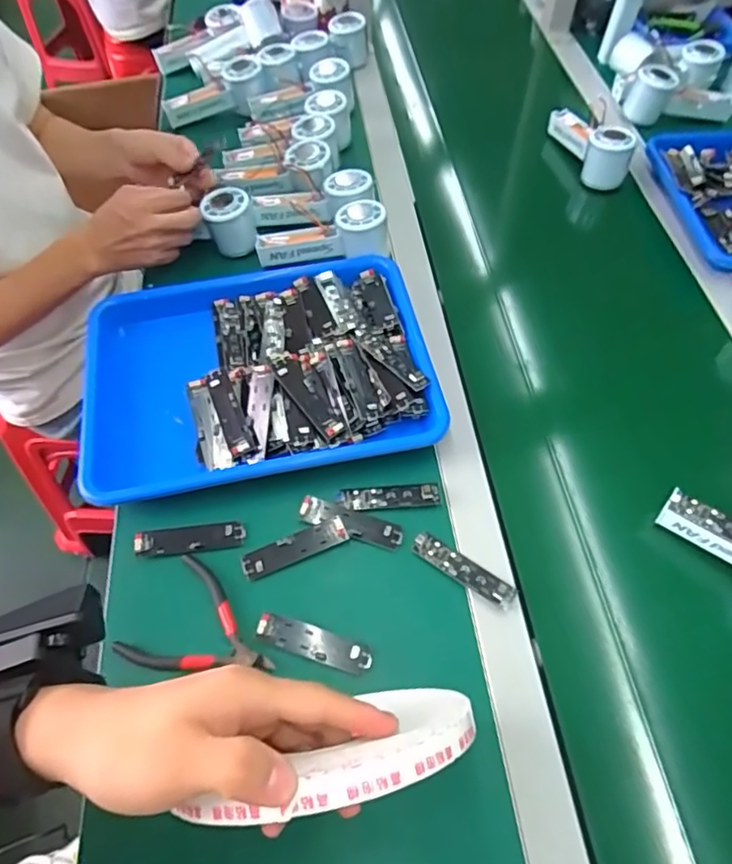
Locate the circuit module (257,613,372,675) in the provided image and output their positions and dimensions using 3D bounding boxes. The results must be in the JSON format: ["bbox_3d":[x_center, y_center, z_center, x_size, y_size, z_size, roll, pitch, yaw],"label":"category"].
[{"bbox_3d":[-0.041,0.168,0.460,0.091,0.007,0.025,16,70,4],"label":"circuit module"}]

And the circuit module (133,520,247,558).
[{"bbox_3d":[-0.152,0.092,0.503,0.091,0.011,0.025,-9,56,-3],"label":"circuit module"}]

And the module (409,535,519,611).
[{"bbox_3d":[0.083,0.116,0.490,0.092,0.008,0.023,29,62,21],"label":"module"}]

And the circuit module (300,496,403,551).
[{"bbox_3d":[-0.013,0.079,0.511,0.091,0.008,0.023,15,58,13],"label":"circuit module"}]

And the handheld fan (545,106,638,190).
[{"bbox_3d":[0.306,-0.404,0.797,0.050,0.064,0.152,-13,56,-6],"label":"handheld fan"}]

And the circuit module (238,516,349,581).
[{"bbox_3d":[-0.061,0.099,0.497,0.091,0.009,0.024,-20,57,-10],"label":"circuit module"}]

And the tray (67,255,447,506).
[{"bbox_3d":[-0.108,-0.062,0.585,0.342,0.044,0.245,-12,56,-5],"label":"tray"}]

